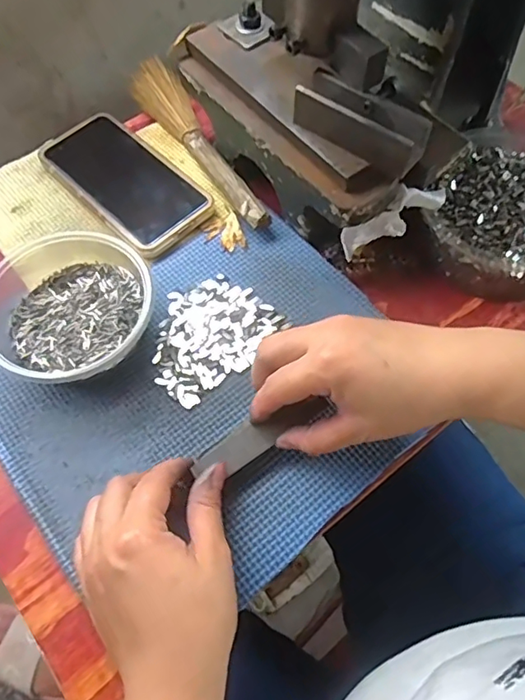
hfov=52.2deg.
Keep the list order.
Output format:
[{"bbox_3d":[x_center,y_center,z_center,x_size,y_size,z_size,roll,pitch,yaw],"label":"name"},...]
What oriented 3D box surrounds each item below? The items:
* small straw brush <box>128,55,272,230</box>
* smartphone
[{"bbox_3d":[-0.057,-0.188,0.469,0.037,0.021,0.231,-28,66,-14],"label":"small straw brush"},{"bbox_3d":[-0.116,-0.144,0.452,0.077,0.011,0.155,-41,69,-19],"label":"smartphone"}]

